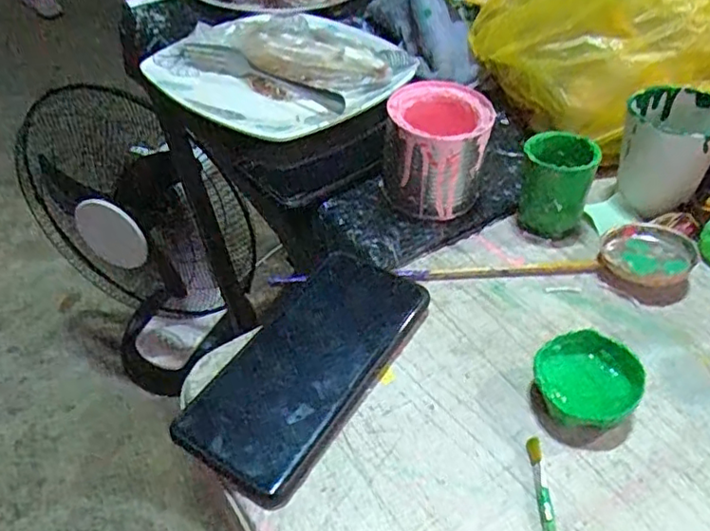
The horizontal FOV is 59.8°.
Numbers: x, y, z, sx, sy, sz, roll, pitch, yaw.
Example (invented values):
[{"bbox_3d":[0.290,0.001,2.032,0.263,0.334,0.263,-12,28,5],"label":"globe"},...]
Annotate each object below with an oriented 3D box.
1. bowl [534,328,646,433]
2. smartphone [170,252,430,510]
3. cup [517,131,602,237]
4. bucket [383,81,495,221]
[{"bbox_3d":[0.125,0.065,0.335,0.052,0.028,0.055,0,44,0],"label":"bowl"},{"bbox_3d":[-0.024,0.052,0.360,0.078,0.011,0.165,24,49,23],"label":"smartphone"},{"bbox_3d":[0.142,-0.060,0.441,0.047,0.057,0.050,0,44,0],"label":"cup"},{"bbox_3d":[0.057,-0.083,0.449,0.070,0.075,0.074,0,44,0],"label":"bucket"}]

